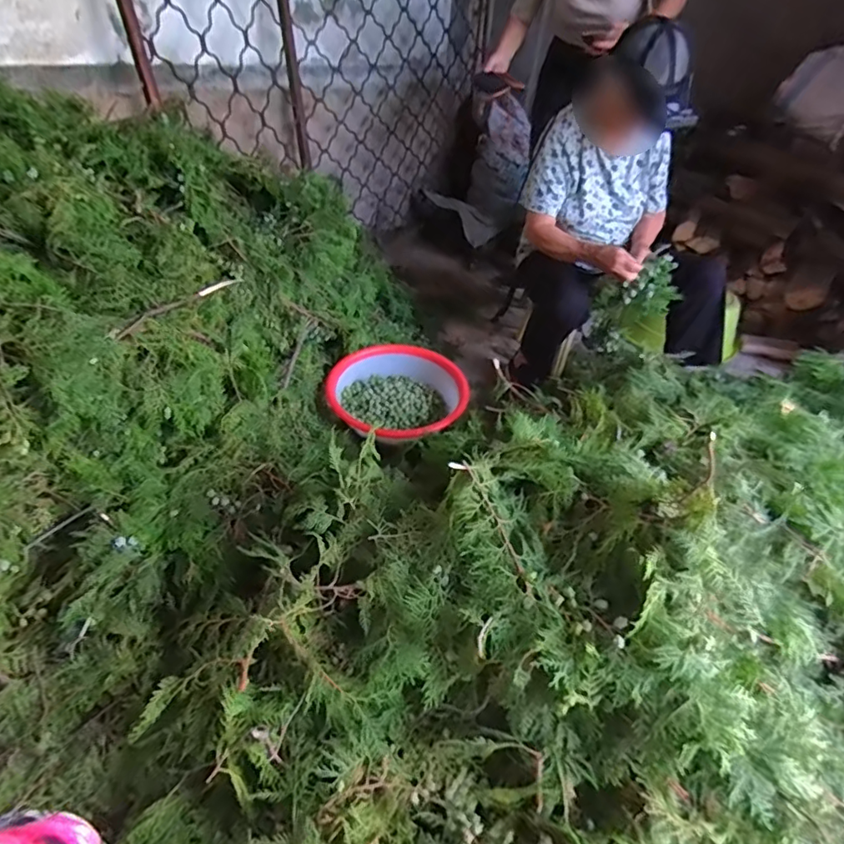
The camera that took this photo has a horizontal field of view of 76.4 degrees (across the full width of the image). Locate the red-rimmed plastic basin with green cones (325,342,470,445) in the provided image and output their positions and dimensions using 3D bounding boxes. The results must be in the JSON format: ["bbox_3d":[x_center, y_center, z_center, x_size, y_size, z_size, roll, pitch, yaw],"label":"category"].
[{"bbox_3d":[-0.048,-0.079,1.452,0.355,0.101,0.349,4,38,-3],"label":"red-rimmed plastic basin with green cones"}]

